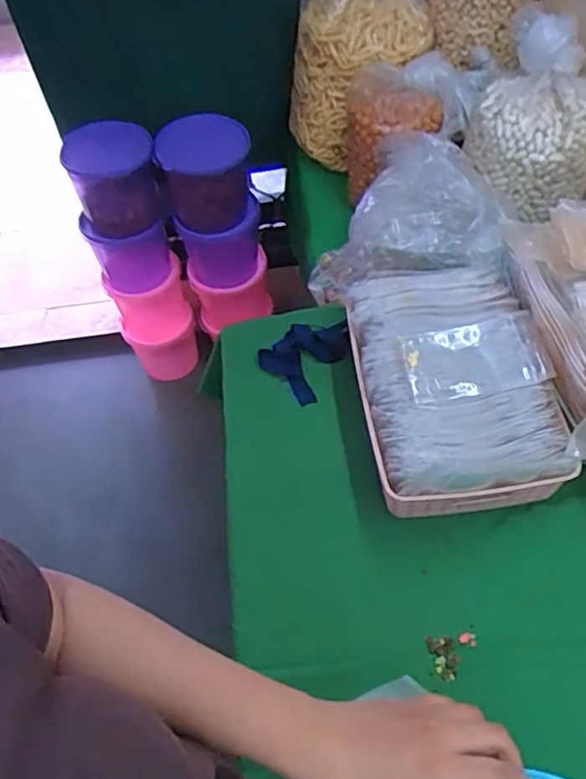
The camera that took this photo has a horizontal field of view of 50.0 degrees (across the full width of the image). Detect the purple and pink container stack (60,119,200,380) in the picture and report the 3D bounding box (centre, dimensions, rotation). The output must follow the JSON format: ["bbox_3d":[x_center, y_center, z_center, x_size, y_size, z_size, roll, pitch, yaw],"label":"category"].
[{"bbox_3d":[-0.384,-0.320,1.586,0.210,0.693,0.182,-21,54,-10],"label":"purple and pink container stack"}]

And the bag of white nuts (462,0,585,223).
[{"bbox_3d":[0.389,-0.435,1.015,0.211,0.230,0.167,24,59,21],"label":"bag of white nuts"}]

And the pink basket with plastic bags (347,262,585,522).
[{"bbox_3d":[0.197,-0.007,0.816,0.224,0.108,0.332,-7,53,0],"label":"pink basket with plastic bags"}]

